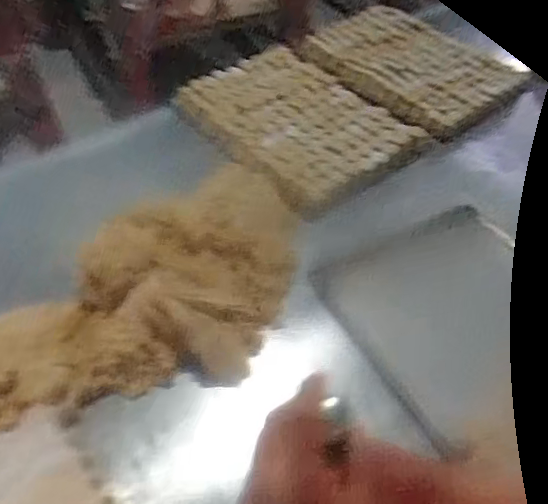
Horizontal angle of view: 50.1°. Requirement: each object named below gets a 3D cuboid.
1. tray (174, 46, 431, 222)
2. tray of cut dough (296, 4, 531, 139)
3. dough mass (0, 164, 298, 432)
[{"bbox_3d":[0.036,-0.269,1.158,0.347,0.048,0.447,-35,59,-28],"label":"tray"},{"bbox_3d":[0.312,-0.438,1.322,0.337,0.035,0.436,-31,57,-26],"label":"tray of cut dough"},{"bbox_3d":[-0.345,0.110,0.789,0.901,0.083,0.337,-21,53,-19],"label":"dough mass"}]

